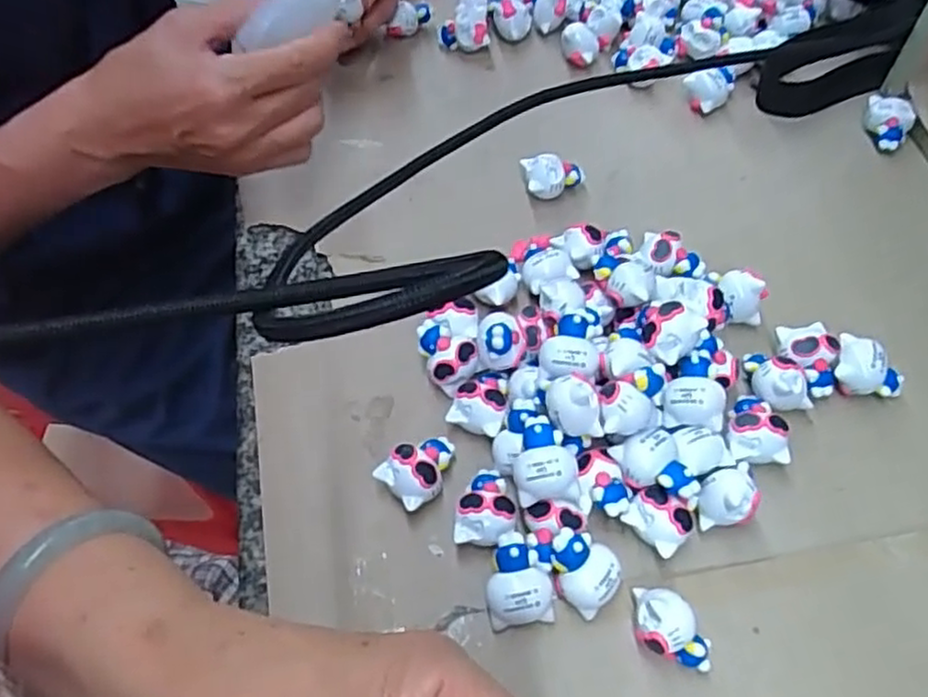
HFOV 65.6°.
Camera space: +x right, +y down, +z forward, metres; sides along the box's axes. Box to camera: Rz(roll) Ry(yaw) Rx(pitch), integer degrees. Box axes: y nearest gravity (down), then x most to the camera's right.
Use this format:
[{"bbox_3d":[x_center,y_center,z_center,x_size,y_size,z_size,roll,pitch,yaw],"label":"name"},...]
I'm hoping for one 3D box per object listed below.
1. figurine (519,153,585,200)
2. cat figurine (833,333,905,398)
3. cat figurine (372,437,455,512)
[{"bbox_3d":[0.050,-0.095,0.400,0.034,0.019,0.024,-11,59,-5],"label":"figurine"},{"bbox_3d":[0.187,0.010,0.332,0.032,0.020,0.022,13,60,10],"label":"cat figurine"},{"bbox_3d":[-0.017,0.053,0.310,0.034,0.022,0.023,-35,64,-18],"label":"cat figurine"}]

